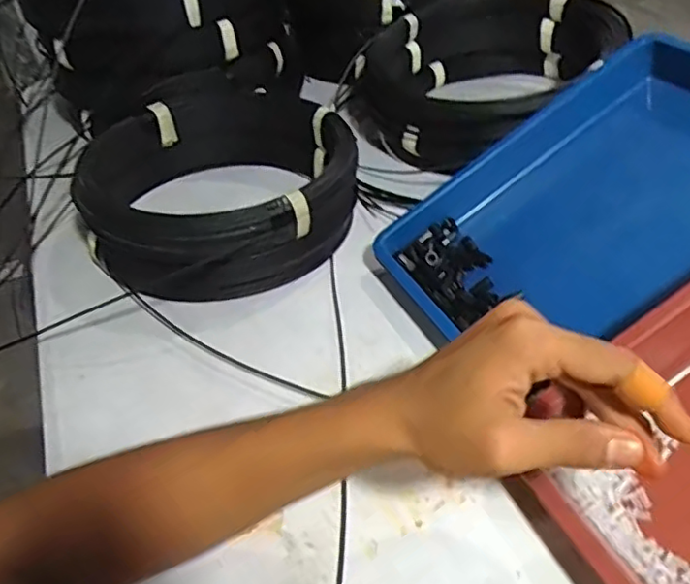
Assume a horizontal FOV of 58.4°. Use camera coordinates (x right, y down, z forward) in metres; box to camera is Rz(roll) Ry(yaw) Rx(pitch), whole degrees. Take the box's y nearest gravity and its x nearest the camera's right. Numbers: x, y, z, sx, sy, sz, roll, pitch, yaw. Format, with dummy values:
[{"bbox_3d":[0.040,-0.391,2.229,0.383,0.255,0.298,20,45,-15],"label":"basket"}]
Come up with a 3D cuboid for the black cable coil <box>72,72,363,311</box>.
[{"bbox_3d":[-0.127,-0.119,0.638,0.261,0.090,0.308,-9,41,-6],"label":"black cable coil"}]

